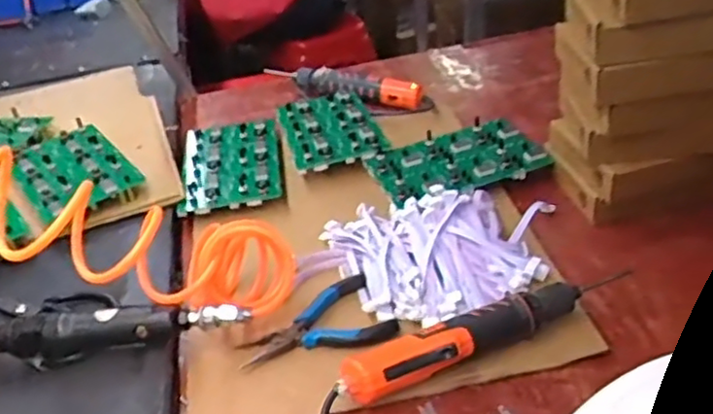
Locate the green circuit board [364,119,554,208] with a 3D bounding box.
[{"bbox_3d":[0.133,-0.063,0.865,0.215,0.021,0.126,-16,37,-12],"label":"green circuit board"}]

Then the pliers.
[{"bbox_3d":[-0.042,0.117,0.658,0.147,0.016,0.085,-21,38,-18],"label":"pliers"}]

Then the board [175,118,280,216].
[{"bbox_3d":[-0.173,-0.062,0.913,0.127,0.023,0.201,-10,36,-4],"label":"board"}]

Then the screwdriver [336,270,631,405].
[{"bbox_3d":[0.123,0.108,0.602,0.291,0.032,0.038,-19,37,-16],"label":"screwdriver"}]

